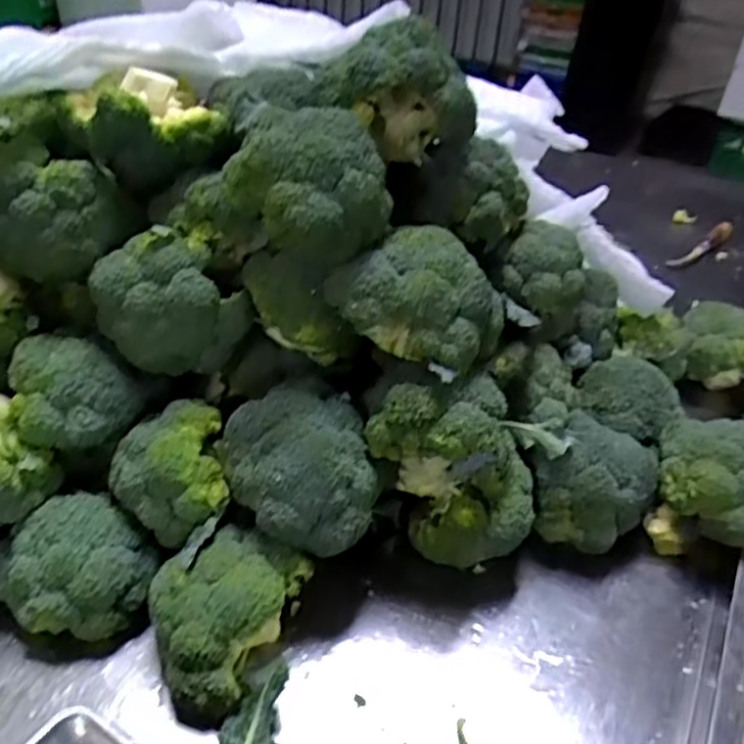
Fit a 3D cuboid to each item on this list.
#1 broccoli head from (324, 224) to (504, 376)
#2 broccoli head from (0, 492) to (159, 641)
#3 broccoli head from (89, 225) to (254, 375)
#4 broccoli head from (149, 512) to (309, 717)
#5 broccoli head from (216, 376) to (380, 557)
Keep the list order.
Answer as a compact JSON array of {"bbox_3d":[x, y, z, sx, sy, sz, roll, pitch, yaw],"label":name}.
[{"bbox_3d":[0.037,-0.055,0.550,0.131,0.089,0.094,13,37,12],"label":"broccoli head"},{"bbox_3d":[-0.238,0.162,0.556,0.114,0.100,0.096,-22,44,-31],"label":"broccoli head"},{"bbox_3d":[-0.164,-0.056,0.563,0.091,0.105,0.094,28,42,29],"label":"broccoli head"},{"bbox_3d":[-0.118,0.187,0.534,0.097,0.097,0.123,20,39,20],"label":"broccoli head"},{"bbox_3d":[-0.055,0.071,0.542,0.109,0.085,0.108,3,36,-2],"label":"broccoli head"}]

